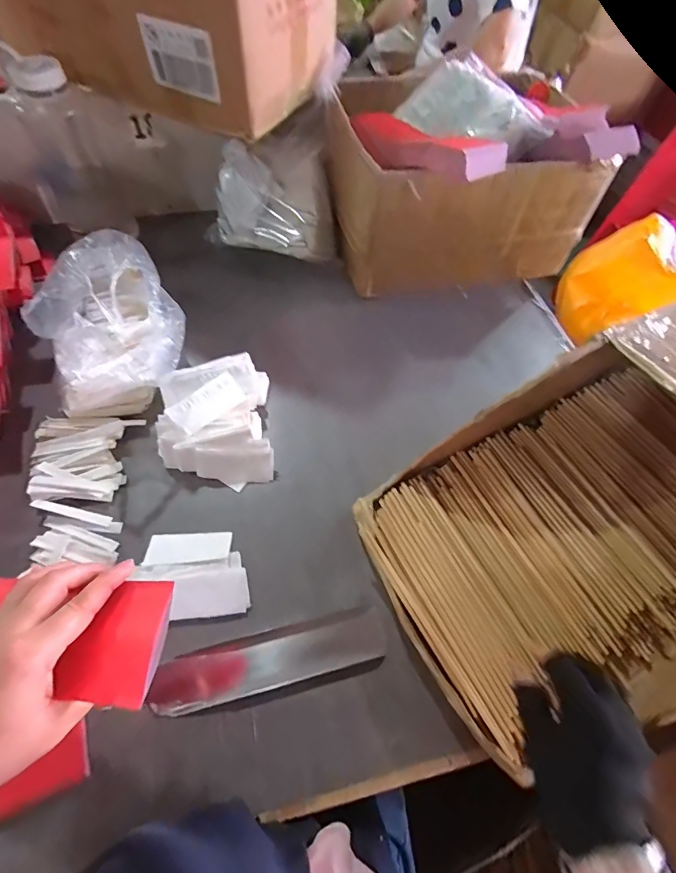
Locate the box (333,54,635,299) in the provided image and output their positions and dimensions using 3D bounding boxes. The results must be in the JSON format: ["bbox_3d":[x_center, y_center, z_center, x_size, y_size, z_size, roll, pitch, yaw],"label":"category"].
[{"bbox_3d":[0.186,-0.456,0.738,0.399,0.237,0.342,-15,62,-12],"label":"box"}]

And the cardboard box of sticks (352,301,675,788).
[{"bbox_3d":[0.298,0.070,0.437,0.484,0.206,0.303,-24,64,-16],"label":"cardboard box of sticks"}]

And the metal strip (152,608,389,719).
[{"bbox_3d":[-0.068,0.238,0.451,0.240,0.011,0.050,-11,61,-10],"label":"metal strip"}]

